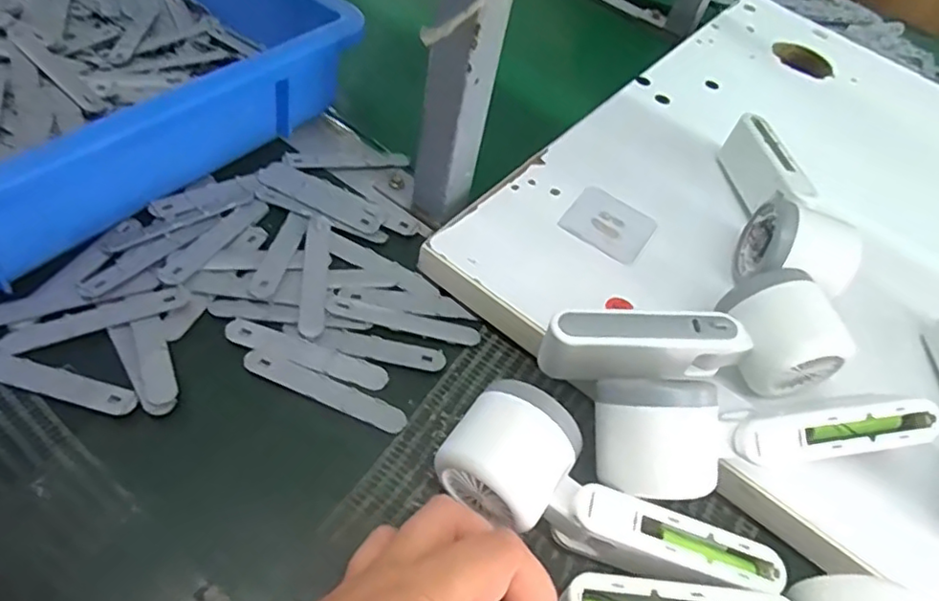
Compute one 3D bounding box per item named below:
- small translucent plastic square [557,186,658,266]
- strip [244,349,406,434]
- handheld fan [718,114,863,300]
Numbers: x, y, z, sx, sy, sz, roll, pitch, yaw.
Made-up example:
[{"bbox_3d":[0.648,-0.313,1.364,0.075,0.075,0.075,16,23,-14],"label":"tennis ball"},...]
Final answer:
[{"bbox_3d":[0.097,-0.053,0.431,0.057,0.004,0.051,33,58,12],"label":"small translucent plastic square"},{"bbox_3d":[-0.081,0.051,0.348,0.094,0.004,0.016,24,53,1],"label":"strip"},{"bbox_3d":[0.206,-0.070,0.433,0.064,0.057,0.170,5,54,-7],"label":"handheld fan"}]

